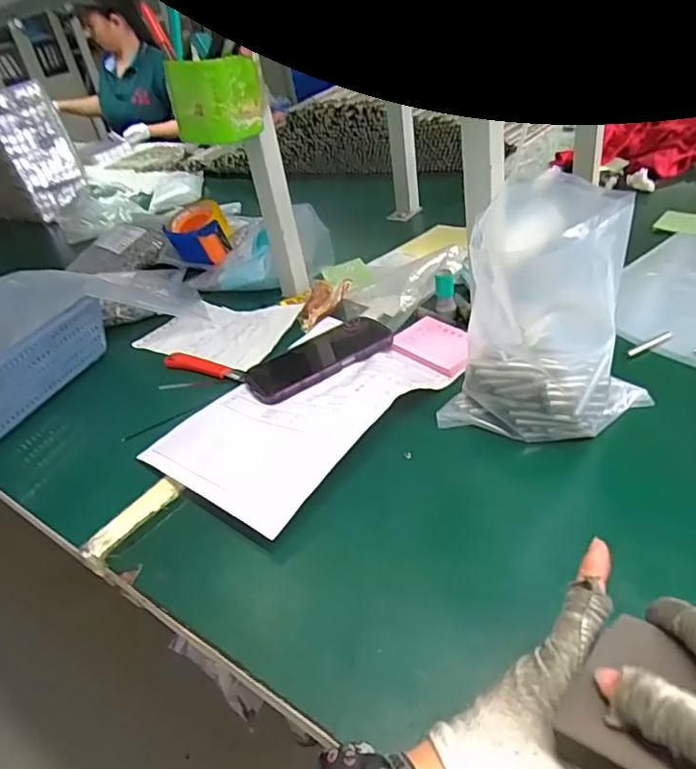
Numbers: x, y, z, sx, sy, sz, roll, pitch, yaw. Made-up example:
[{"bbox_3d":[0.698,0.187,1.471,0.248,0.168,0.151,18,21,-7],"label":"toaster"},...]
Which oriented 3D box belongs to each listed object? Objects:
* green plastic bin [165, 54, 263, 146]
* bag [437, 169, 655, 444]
[{"bbox_3d":[-0.151,-0.320,0.634,0.078,0.081,0.075,21,44,32],"label":"green plastic bin"},{"bbox_3d":[0.169,-0.055,0.466,0.147,0.196,0.085,14,40,25],"label":"bag"}]

